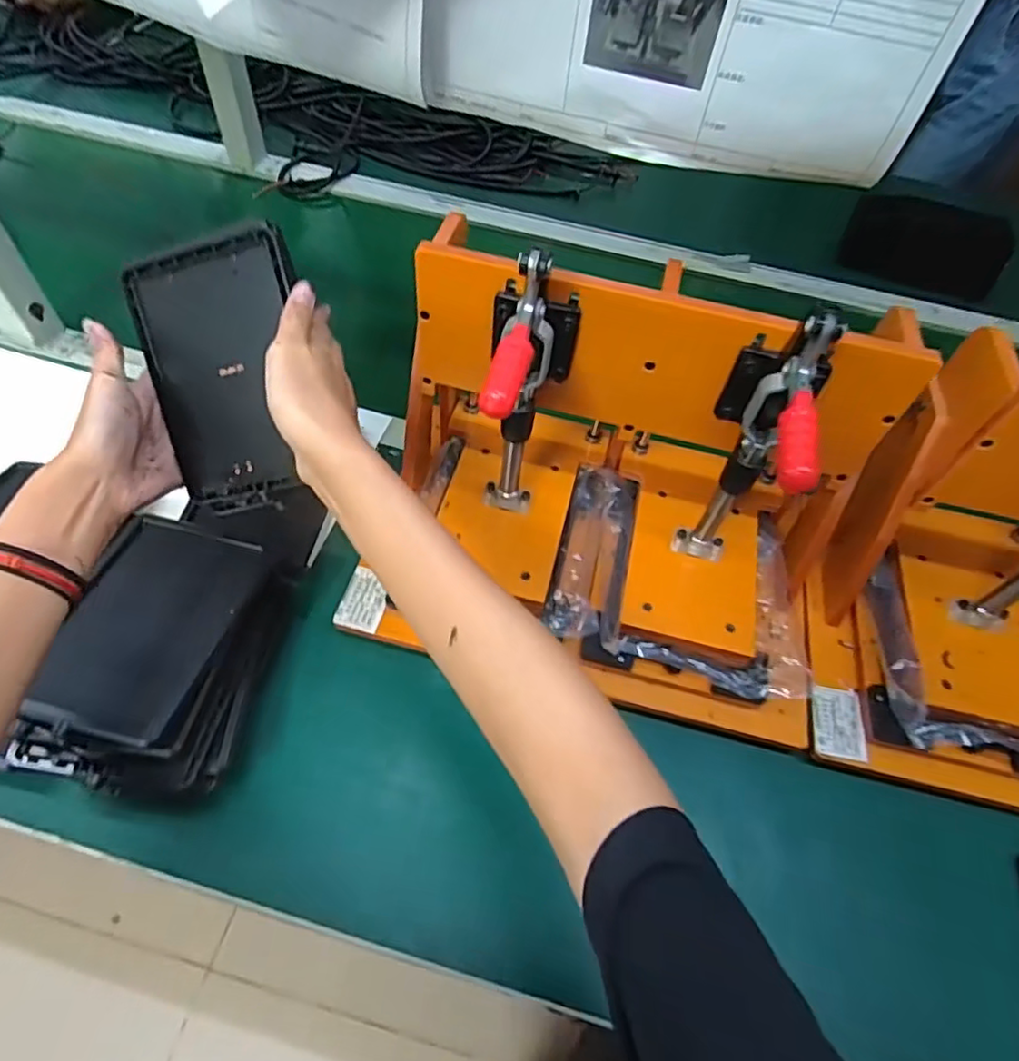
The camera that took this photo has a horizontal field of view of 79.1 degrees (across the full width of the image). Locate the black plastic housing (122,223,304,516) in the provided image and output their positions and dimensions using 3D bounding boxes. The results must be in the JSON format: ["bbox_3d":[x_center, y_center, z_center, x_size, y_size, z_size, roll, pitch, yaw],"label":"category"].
[{"bbox_3d":[-0.191,-0.104,0.432,0.115,0.179,0.019,-5,14,10],"label":"black plastic housing"}]

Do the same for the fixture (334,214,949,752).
[{"bbox_3d":[0.091,-0.035,0.449,0.369,0.239,0.232,17,55,6],"label":"fixture"}]

